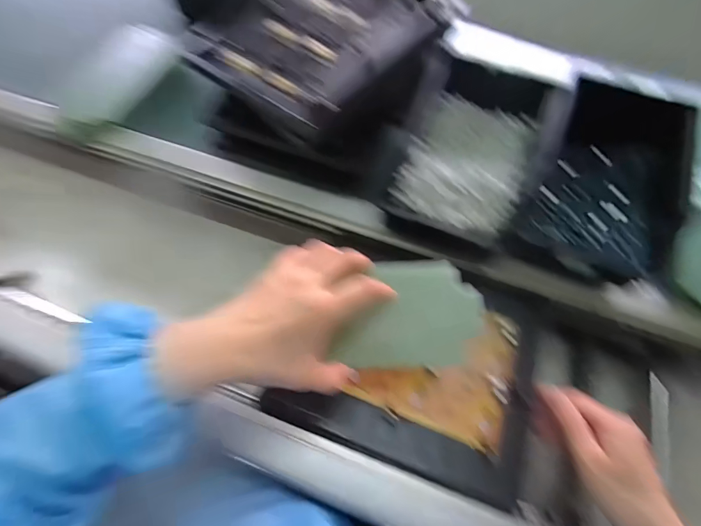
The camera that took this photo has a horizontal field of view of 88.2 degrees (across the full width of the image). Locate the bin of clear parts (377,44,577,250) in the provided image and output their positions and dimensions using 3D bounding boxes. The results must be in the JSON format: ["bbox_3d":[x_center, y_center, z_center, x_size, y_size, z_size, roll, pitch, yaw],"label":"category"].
[{"bbox_3d":[0.144,-0.146,0.442,0.184,0.085,0.241,28,66,11],"label":"bin of clear parts"}]

